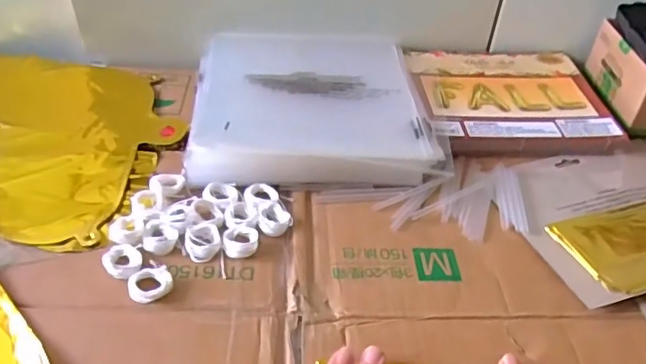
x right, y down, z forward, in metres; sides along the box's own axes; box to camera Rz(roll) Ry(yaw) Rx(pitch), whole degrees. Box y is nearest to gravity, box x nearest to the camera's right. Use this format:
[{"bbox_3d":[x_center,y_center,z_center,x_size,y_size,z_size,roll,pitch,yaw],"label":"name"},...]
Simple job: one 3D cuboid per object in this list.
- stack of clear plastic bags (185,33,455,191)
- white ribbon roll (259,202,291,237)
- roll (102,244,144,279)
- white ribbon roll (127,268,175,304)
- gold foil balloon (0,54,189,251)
[{"bbox_3d":[-0.013,-0.085,0.570,0.218,0.031,0.236,-1,43,-5],"label":"stack of clear plastic bags"},{"bbox_3d":[-0.040,0.029,0.465,0.024,0.007,0.034,-1,43,-5],"label":"white ribbon roll"},{"bbox_3d":[-0.146,0.056,0.419,0.026,0.010,0.032,-5,43,-9],"label":"roll"},{"bbox_3d":[-0.121,0.072,0.407,0.030,0.007,0.025,-15,46,-19],"label":"white ribbon roll"},{"bbox_3d":[-0.334,-0.070,0.568,0.412,0.038,0.225,19,45,16],"label":"gold foil balloon"}]

